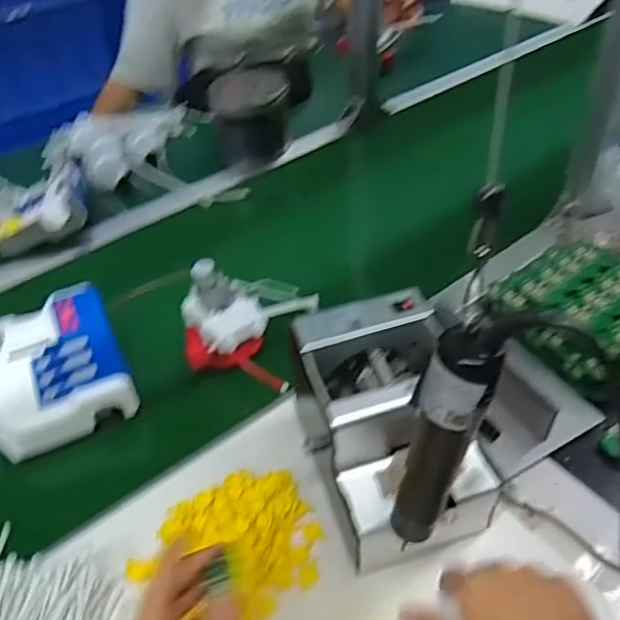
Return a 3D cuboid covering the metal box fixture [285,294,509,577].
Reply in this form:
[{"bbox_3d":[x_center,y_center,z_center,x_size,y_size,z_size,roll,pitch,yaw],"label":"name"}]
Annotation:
[{"bbox_3d":[0.064,0.105,0.537,0.142,0.139,0.179,-13,44,-13],"label":"metal box fixture"}]

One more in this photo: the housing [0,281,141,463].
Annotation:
[{"bbox_3d":[-0.280,0.066,0.679,0.140,0.065,0.189,-19,46,-19],"label":"housing"}]

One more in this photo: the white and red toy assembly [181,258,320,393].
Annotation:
[{"bbox_3d":[-0.067,0.010,0.684,0.143,0.096,0.113,0,43,1],"label":"white and red toy assembly"}]

